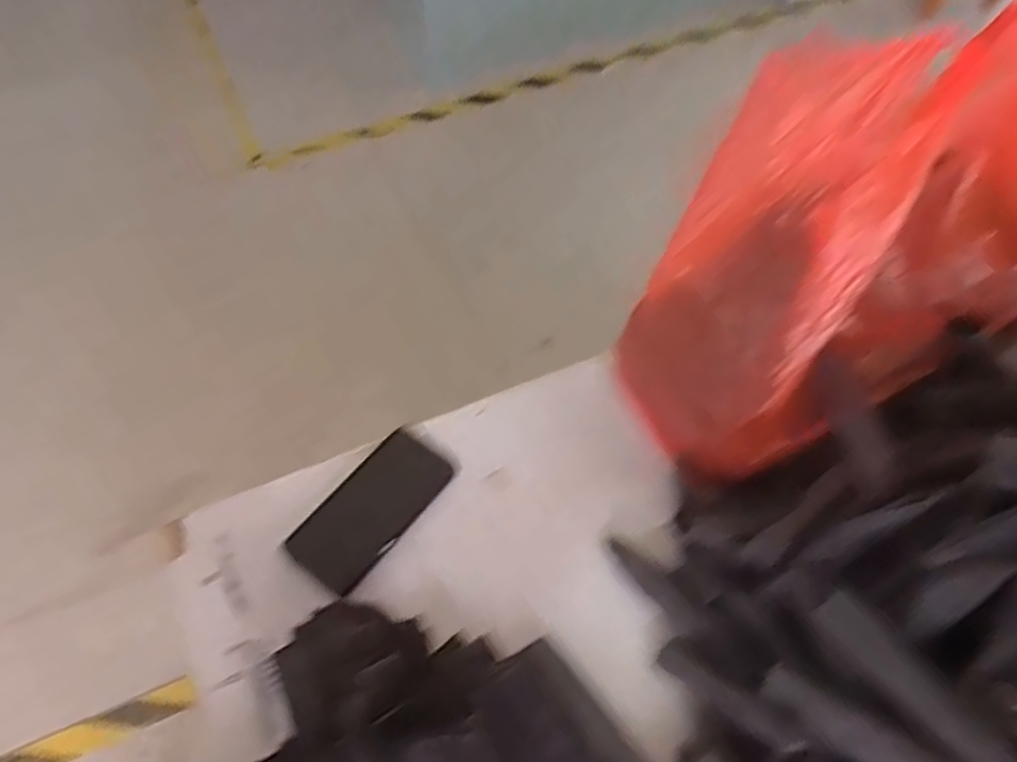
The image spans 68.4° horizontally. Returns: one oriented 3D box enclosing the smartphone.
[{"bbox_3d":[-0.126,0.117,0.693,0.075,0.012,0.153,39,69,11],"label":"smartphone"}]

